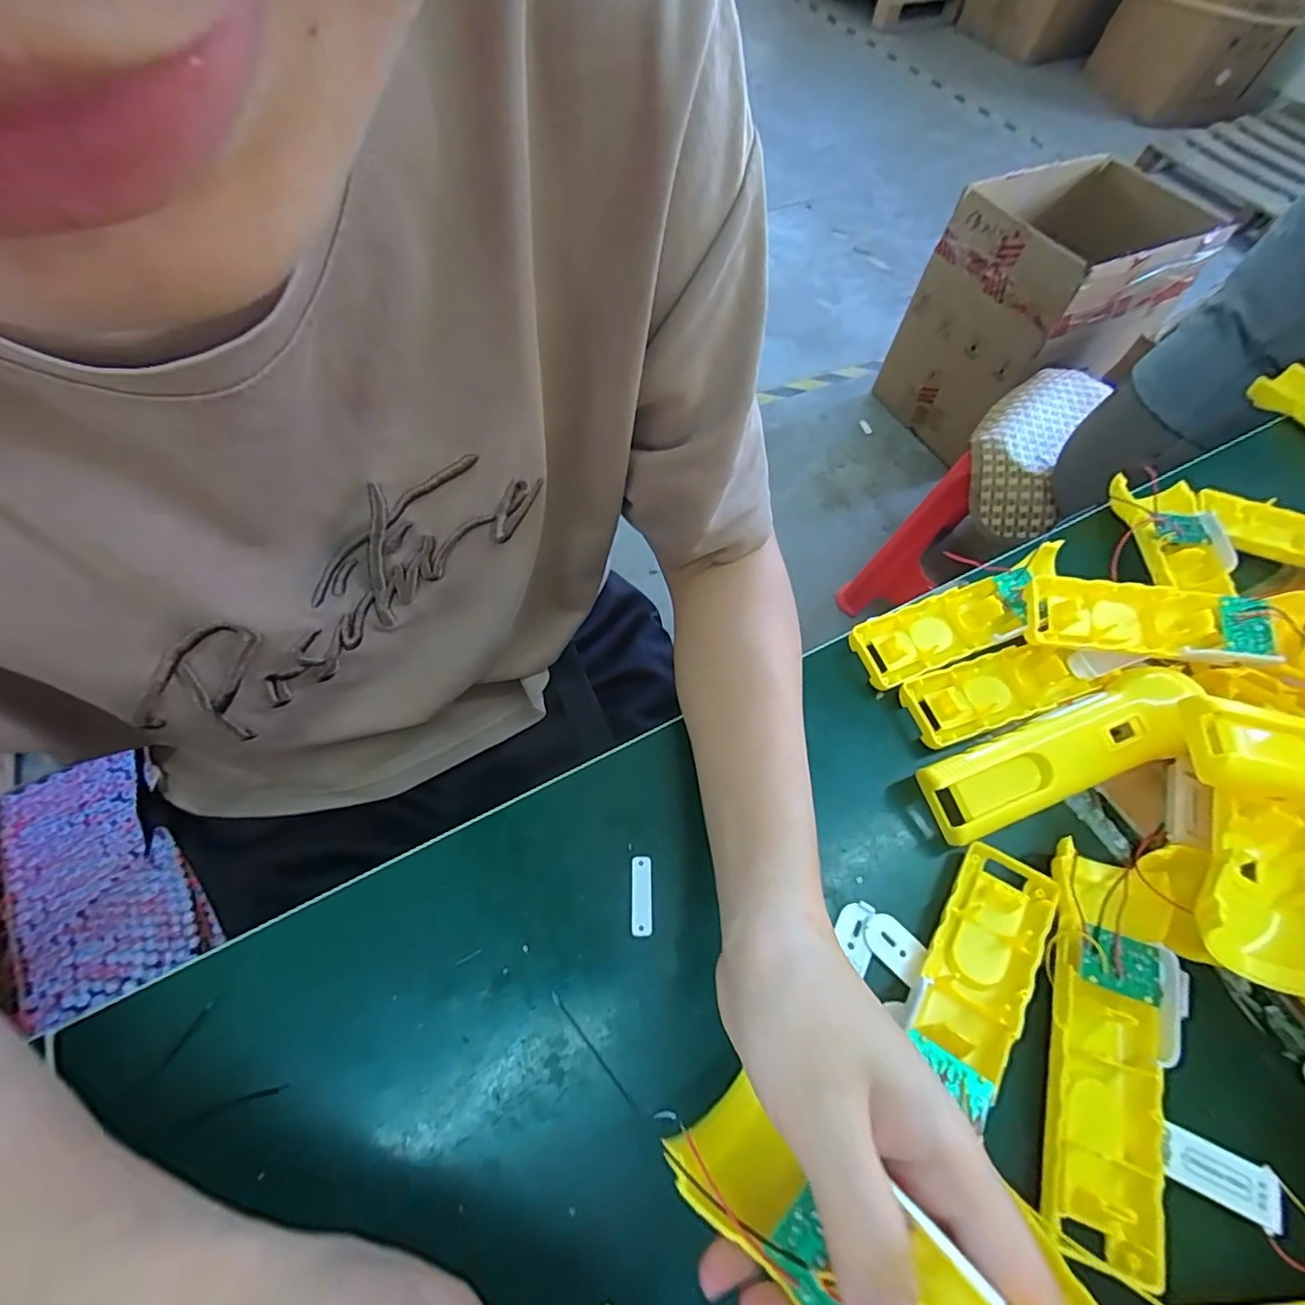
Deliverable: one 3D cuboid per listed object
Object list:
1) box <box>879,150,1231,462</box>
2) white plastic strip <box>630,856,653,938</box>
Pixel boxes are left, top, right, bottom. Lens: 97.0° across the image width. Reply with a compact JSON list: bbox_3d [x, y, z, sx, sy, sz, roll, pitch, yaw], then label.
[{"bbox_3d":[0.910,-0.801,1.422,0.452,0.498,0.414,-25,66,-16],"label":"box"},{"bbox_3d":[-0.005,0.122,0.289,0.011,0.004,0.037,-3,51,2],"label":"white plastic strip"}]

